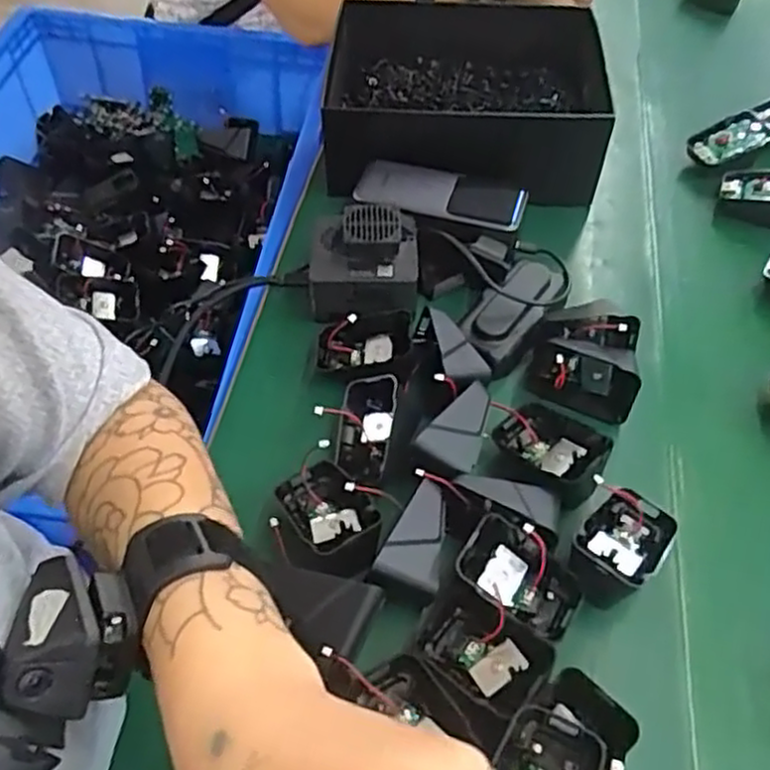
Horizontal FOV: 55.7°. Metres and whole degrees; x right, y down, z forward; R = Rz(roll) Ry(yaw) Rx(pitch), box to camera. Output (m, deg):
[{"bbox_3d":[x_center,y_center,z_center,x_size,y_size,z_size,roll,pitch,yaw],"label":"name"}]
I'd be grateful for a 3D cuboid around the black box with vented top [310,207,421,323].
[{"bbox_3d":[-0.016,-0.083,0.530,0.077,0.050,0.086,4,54,0],"label":"black box with vented top"}]

